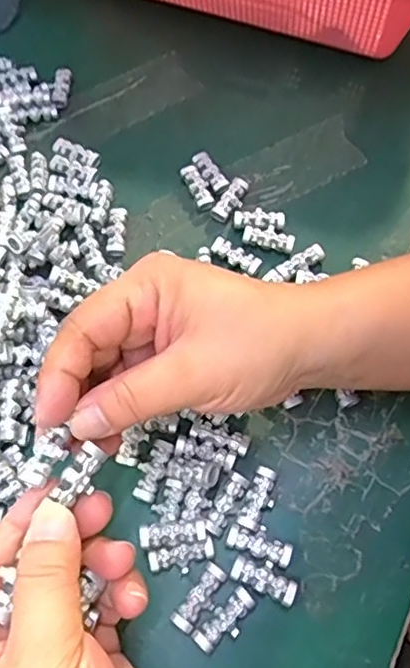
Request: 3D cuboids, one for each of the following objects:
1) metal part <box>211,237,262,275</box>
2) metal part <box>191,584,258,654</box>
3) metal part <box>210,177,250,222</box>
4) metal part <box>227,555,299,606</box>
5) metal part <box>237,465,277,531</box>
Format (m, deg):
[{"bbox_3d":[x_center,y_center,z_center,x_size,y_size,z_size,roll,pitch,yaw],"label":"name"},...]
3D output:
[{"bbox_3d":[0.018,-0.045,0.342,0.030,0.005,0.011,32,68,14],"label":"metal part"},{"bbox_3d":[0.009,0.125,0.260,0.030,0.007,0.012,-40,71,-18],"label":"metal part"},{"bbox_3d":[0.016,-0.081,0.360,0.013,0.008,0.029,26,67,11],"label":"metal part"},{"bbox_3d":[0.027,0.110,0.269,0.030,0.008,0.013,24,66,11],"label":"metal part"},{"bbox_3d":[0.026,0.078,0.283,0.013,0.006,0.029,24,66,11],"label":"metal part"}]

